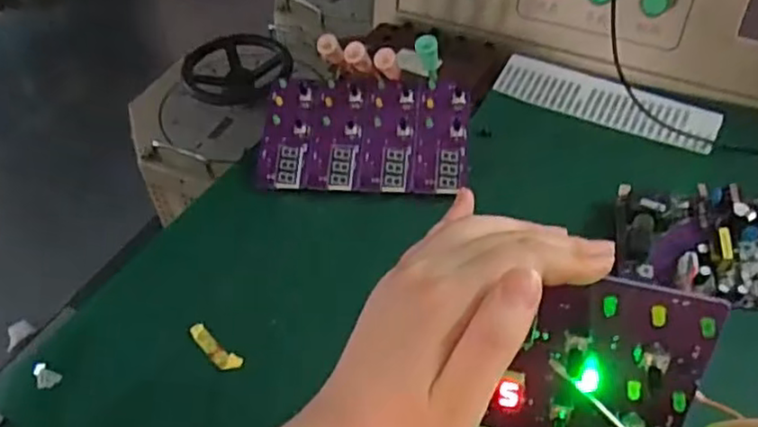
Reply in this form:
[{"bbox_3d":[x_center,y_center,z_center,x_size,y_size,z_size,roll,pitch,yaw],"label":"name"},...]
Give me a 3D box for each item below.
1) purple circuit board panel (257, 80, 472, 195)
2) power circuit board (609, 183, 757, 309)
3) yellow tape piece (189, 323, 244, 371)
[{"bbox_3d":[-0.013,-0.070,0.608,0.184,0.011,0.107,2,68,7],"label":"purple circuit board panel"},{"bbox_3d":[0.249,0.012,0.522,0.122,0.034,0.118,6,47,10],"label":"power circuit board"},{"bbox_3d":[-0.122,0.099,0.498,0.051,0.006,0.015,30,55,29],"label":"yellow tape piece"}]

